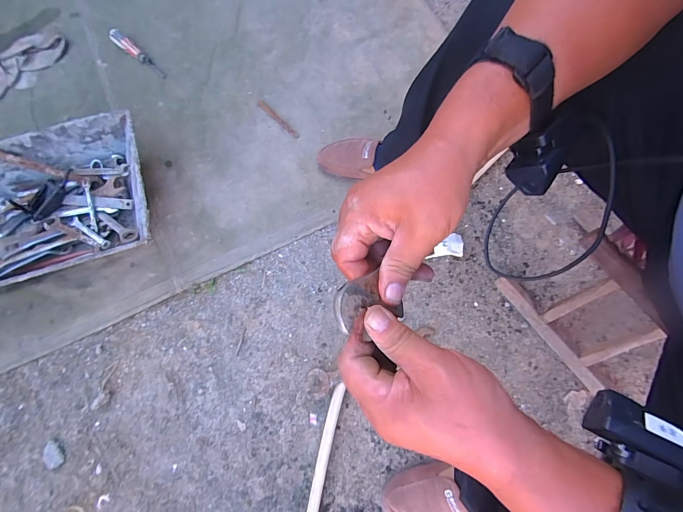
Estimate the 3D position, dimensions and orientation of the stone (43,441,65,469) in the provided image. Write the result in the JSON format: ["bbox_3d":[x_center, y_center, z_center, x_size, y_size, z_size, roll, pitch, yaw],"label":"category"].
[{"bbox_3d":[-0.557,0.384,0.648,0.033,0.008,0.047,-39,76,-8],"label":"stone"}]

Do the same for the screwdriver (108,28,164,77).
[{"bbox_3d":[-0.509,-0.505,0.838,0.185,0.023,0.029,39,73,0],"label":"screwdriver"}]

